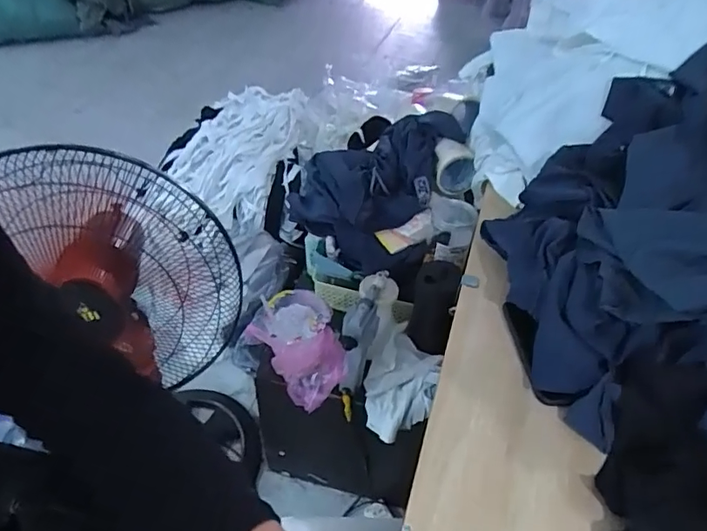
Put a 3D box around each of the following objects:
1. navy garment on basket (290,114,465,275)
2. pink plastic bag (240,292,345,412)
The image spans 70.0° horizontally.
[{"bbox_3d":[0.035,-0.177,1.097,0.311,0.200,0.326,19,47,15],"label":"navy garment on basket"},{"bbox_3d":[-0.095,0.145,0.936,0.152,0.138,0.187,-32,55,-30],"label":"pink plastic bag"}]

